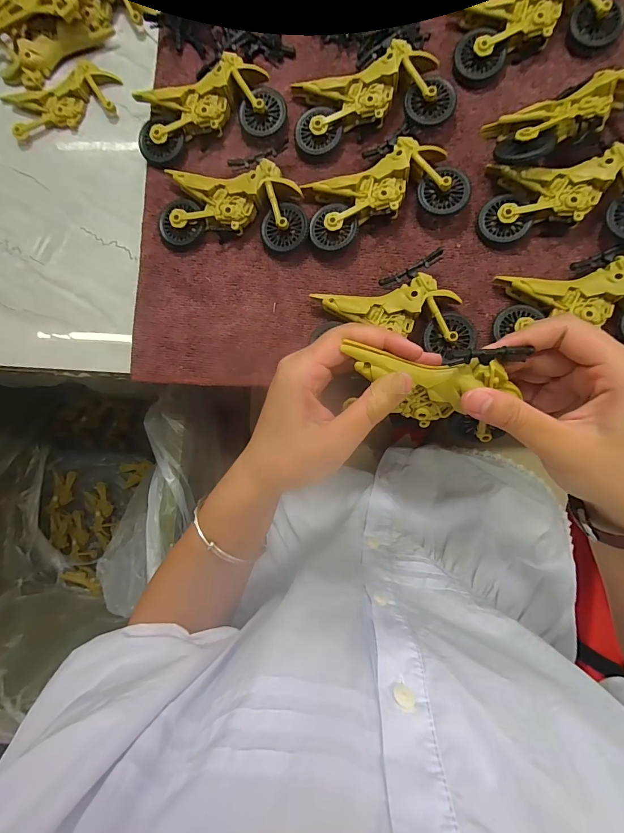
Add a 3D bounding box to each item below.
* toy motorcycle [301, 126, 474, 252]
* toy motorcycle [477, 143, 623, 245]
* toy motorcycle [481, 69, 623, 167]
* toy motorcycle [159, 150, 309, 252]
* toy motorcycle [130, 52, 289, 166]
[{"bbox_3d":[0.052,-0.170,0.276,0.112,0.022,0.065,-13,88,5],"label":"toy motorcycle"},{"bbox_3d":[0.181,-0.152,0.261,0.112,0.029,0.058,8,90,5],"label":"toy motorcycle"},{"bbox_3d":[0.188,-0.206,0.254,0.122,0.026,0.055,-15,61,10],"label":"toy motorcycle"},{"bbox_3d":[-0.060,-0.165,0.286,0.112,0.021,0.066,5,90,5],"label":"toy motorcycle"},{"bbox_3d":[-0.081,-0.238,0.290,0.114,0.021,0.053,-13,88,5],"label":"toy motorcycle"}]

